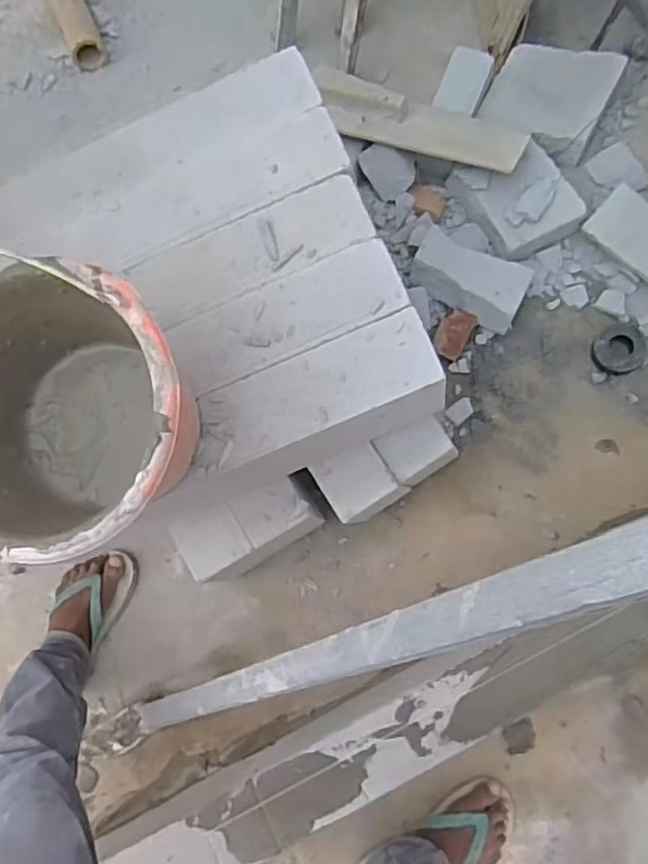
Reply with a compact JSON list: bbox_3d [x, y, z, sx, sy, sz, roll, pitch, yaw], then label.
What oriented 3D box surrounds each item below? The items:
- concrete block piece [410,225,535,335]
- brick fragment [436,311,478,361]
[{"bbox_3d":[0.257,-0.272,1.147,0.201,0.061,0.124,28,84,11],"label":"concrete block piece"},{"bbox_3d":[0.230,-0.173,1.158,0.053,0.019,0.085,28,99,11],"label":"brick fragment"}]

